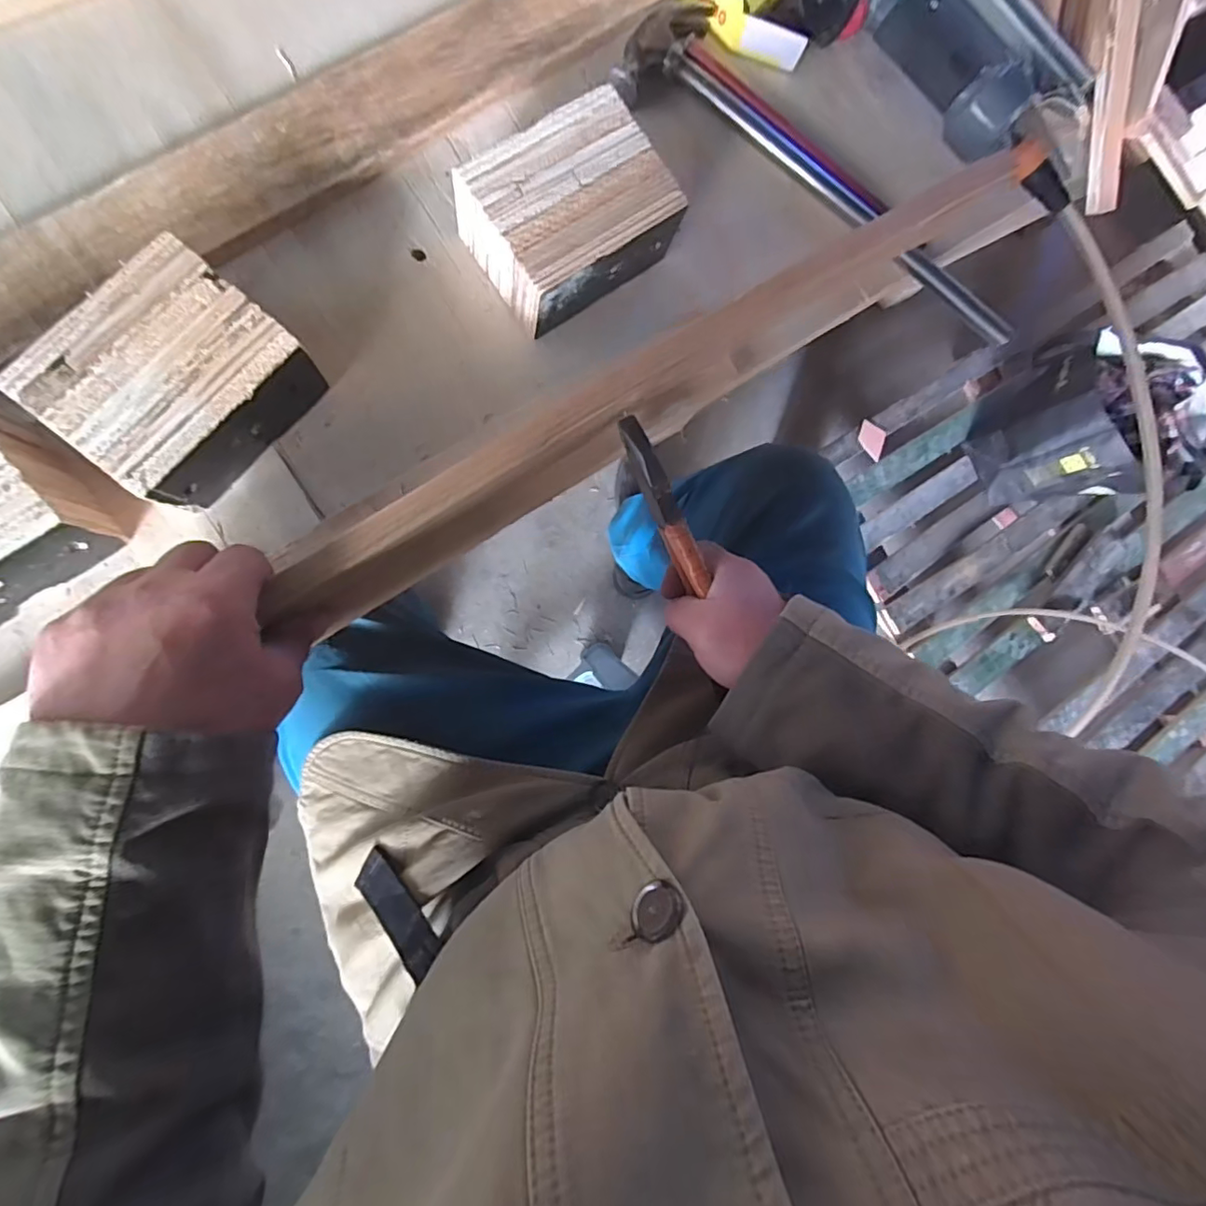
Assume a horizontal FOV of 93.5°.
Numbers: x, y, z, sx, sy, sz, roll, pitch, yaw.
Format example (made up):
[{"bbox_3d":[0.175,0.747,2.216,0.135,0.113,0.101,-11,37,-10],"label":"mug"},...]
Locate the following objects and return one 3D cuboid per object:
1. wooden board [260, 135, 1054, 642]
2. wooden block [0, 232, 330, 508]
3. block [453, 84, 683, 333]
[{"bbox_3d":[0.078,-0.171,0.398,0.641,0.110,0.032,-34,92,-14],"label":"wooden board"},{"bbox_3d":[-0.244,-0.127,0.335,0.095,0.065,0.116,39,82,-5],"label":"wooden block"},{"bbox_3d":[-0.024,-0.255,0.382,0.125,0.065,0.093,-36,93,-9],"label":"block"}]

